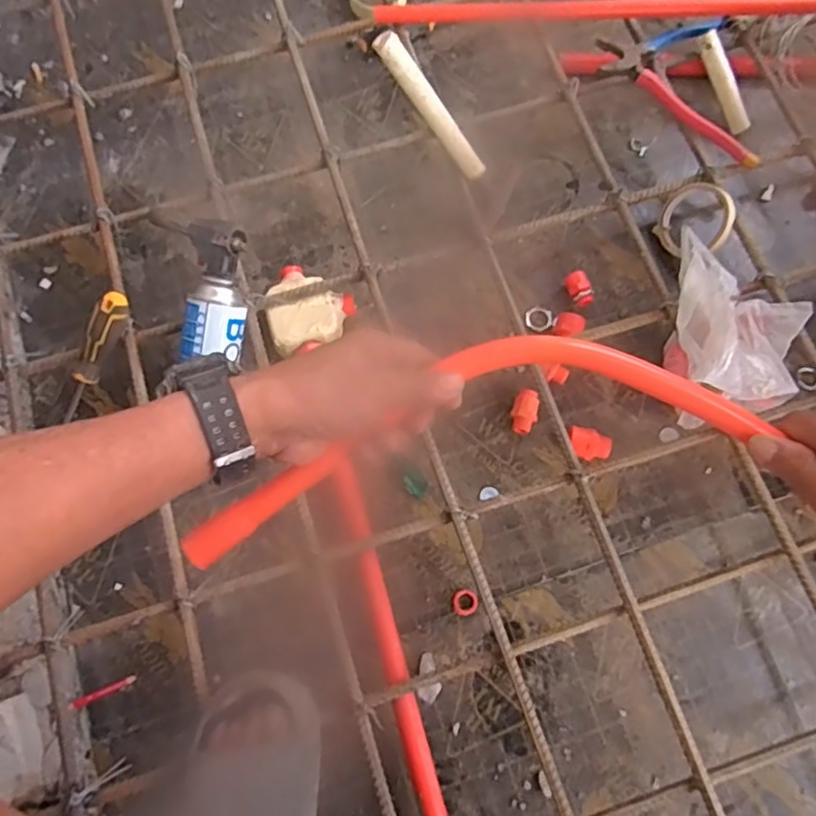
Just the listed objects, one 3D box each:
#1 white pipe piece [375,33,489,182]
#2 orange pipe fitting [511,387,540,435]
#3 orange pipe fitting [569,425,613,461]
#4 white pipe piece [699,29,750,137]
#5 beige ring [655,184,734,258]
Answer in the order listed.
[{"bbox_3d":[0.029,-0.338,0.715,0.019,0.195,0.023,14,70,46],"label":"white pipe piece"},{"bbox_3d":[0.138,0.005,0.745,0.030,0.026,0.051,19,76,6],"label":"orange pipe fitting"},{"bbox_3d":[0.207,0.044,0.730,0.050,0.030,0.035,21,76,6],"label":"orange pipe fitting"},{"bbox_3d":[0.416,-0.427,0.830,0.019,0.025,0.133,-35,109,-8],"label":"white pipe piece"},{"bbox_3d":[0.359,-0.232,0.785,0.089,0.016,0.089,2,93,43],"label":"beige ring"}]

